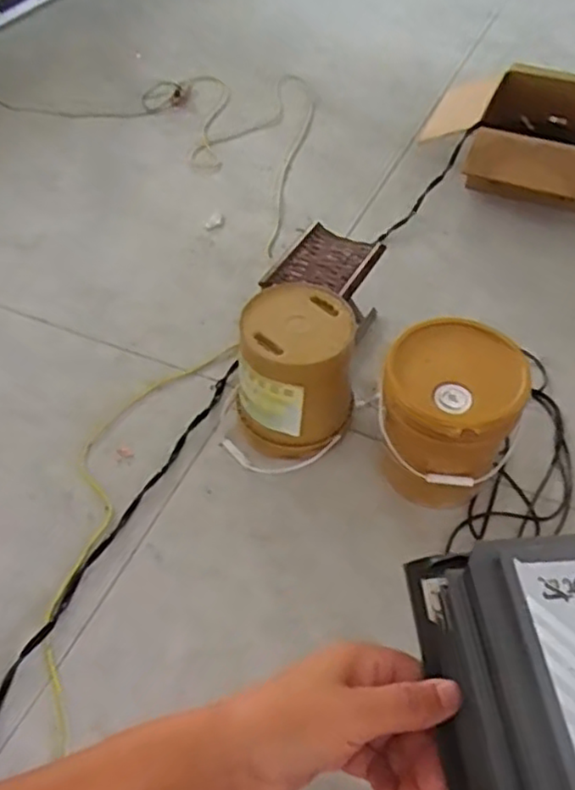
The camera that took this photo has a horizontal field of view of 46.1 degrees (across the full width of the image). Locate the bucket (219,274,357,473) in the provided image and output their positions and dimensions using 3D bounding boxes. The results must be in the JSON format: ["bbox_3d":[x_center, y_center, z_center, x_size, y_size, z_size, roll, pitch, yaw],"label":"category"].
[{"bbox_3d":[0.005,-0.039,1.687,0.304,0.370,0.289,0,50,0],"label":"bucket"}]

